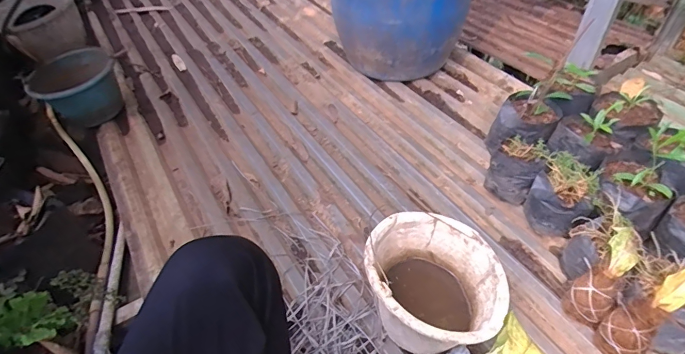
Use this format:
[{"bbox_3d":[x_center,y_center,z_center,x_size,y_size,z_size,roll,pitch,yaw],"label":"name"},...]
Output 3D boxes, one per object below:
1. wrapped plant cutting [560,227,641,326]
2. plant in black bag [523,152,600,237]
[{"bbox_3d":[0.488,0.185,0.760,0.074,0.194,0.068,35,16,32],"label":"wrapped plant cutting"},{"bbox_3d":[0.494,0.046,0.915,0.125,0.129,0.122,33,56,30],"label":"plant in black bag"}]

